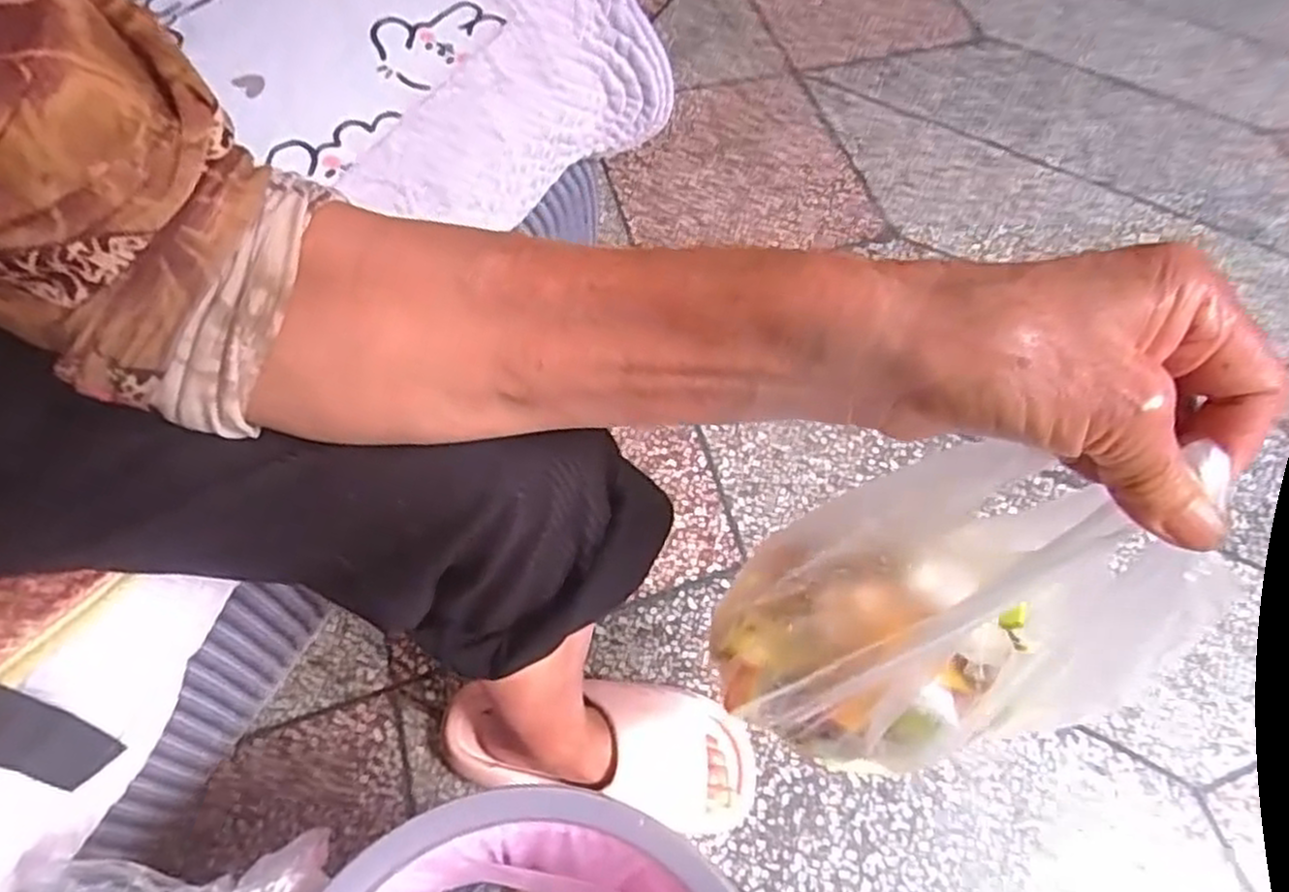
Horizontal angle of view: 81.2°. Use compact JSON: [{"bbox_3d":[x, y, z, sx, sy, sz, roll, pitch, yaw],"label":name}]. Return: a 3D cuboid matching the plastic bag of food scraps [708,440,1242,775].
[{"bbox_3d":[0.119,0.084,0.335,0.155,0.224,0.072,8,59,3],"label":"plastic bag of food scraps"}]

